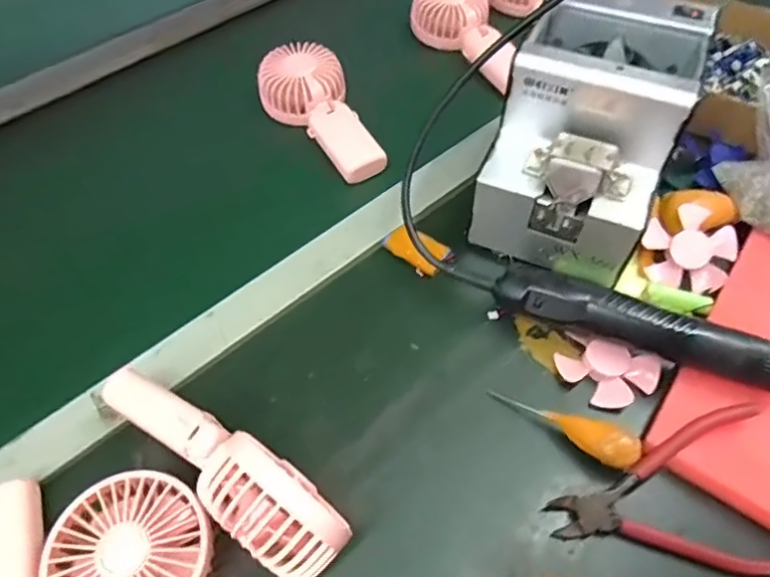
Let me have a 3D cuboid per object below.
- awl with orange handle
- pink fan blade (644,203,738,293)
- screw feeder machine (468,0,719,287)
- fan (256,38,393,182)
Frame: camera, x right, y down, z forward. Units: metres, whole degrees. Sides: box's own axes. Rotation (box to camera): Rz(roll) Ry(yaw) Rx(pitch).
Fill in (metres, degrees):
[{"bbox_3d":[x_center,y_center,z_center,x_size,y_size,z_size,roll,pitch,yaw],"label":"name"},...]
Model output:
[{"bbox_3d":[0.122,0.092,0.396,0.101,0.017,0.021,21,58,38],"label":"awl with orange handle"},{"bbox_3d":[0.249,-0.031,0.470,0.072,0.011,0.070,-1,83,8],"label":"pink fan blade"},{"bbox_3d":[0.161,-0.122,0.466,0.124,0.155,0.173,19,59,15],"label":"screw feeder machine"},{"bbox_3d":[-0.064,-0.175,0.569,0.083,0.043,0.169,-22,58,-12],"label":"fan"}]

